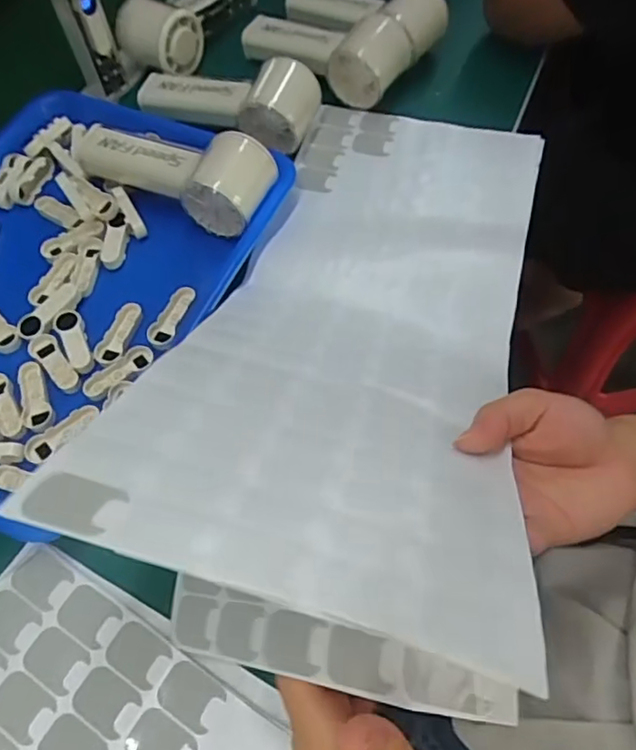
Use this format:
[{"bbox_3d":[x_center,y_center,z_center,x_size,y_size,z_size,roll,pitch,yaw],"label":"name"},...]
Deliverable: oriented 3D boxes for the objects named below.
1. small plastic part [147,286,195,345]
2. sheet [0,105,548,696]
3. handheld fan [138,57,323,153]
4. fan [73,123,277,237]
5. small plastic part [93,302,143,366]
[{"bbox_3d":[-0.104,-0.044,0.418,0.017,0.004,0.048,20,65,11],"label":"small plastic part"},{"bbox_3d":[0.032,-0.050,0.365,0.191,0.071,0.440,13,42,7],"label":"sheet"},{"bbox_3d":[-0.080,-0.231,0.495,0.156,0.053,0.065,10,63,5],"label":"handheld fan"},{"bbox_3d":[-0.111,-0.165,0.457,0.160,0.050,0.059,24,66,12],"label":"fan"},{"bbox_3d":[-0.141,-0.029,0.415,0.021,0.008,0.049,12,64,7],"label":"small plastic part"}]

